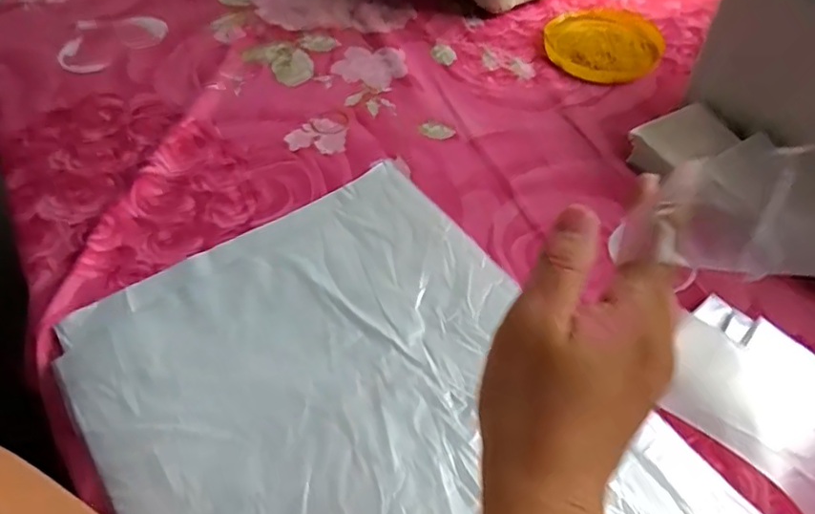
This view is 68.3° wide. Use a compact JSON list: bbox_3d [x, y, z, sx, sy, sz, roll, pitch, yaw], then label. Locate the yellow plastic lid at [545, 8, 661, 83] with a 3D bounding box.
[{"bbox_3d":[0.233,-0.254,0.711,0.132,0.013,0.145,0,49,0],"label":"yellow plastic lid"}]

